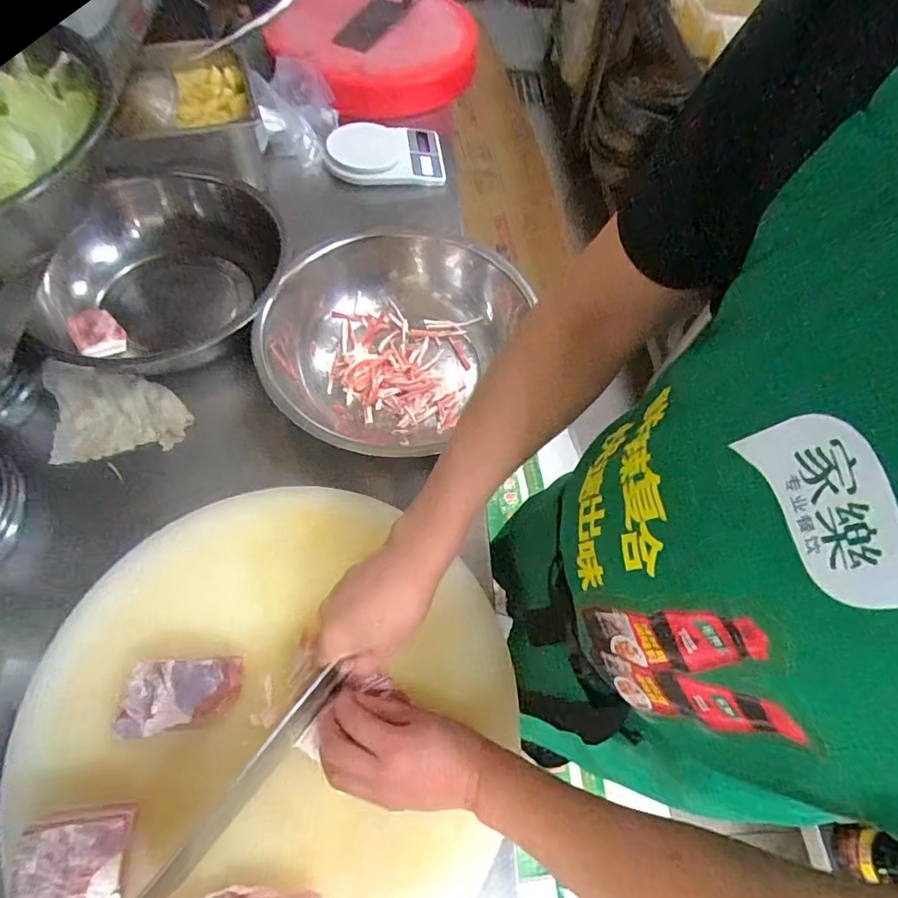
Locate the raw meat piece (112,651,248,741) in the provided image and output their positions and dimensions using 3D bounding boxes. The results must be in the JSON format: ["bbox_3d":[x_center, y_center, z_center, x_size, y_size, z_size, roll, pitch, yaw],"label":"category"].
[{"bbox_3d":[-0.247,0.224,0.464,0.103,0.048,0.065,-4,63,-6],"label":"raw meat piece"}]

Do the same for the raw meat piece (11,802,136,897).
[{"bbox_3d":[-0.285,0.337,0.378,0.074,0.032,0.108,-3,63,-5],"label":"raw meat piece"}]

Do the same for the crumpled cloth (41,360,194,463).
[{"bbox_3d":[-0.438,-0.056,0.673,0.167,0.020,0.128,-9,83,-8],"label":"crumpled cloth"}]

